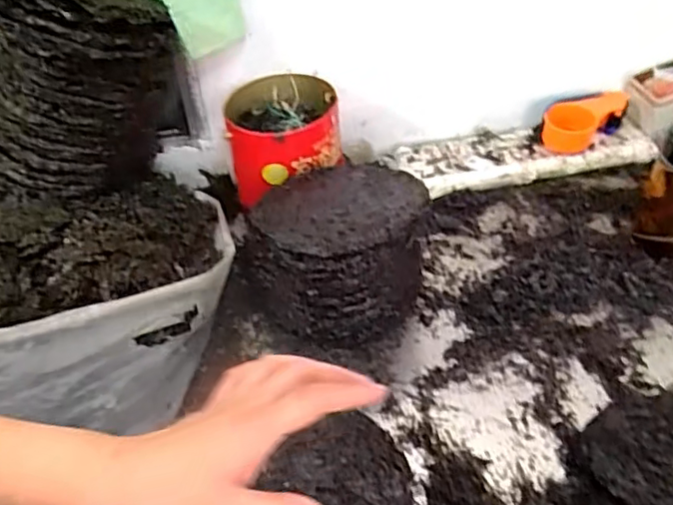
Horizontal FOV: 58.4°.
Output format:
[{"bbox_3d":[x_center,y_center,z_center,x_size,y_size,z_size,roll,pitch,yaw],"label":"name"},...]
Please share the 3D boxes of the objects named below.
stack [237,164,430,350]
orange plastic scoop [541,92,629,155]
[{"bbox_3d":[0.006,-0.001,0.747,0.186,0.168,0.196,31,53,33],"label":"stack"},{"bbox_3d":[0.400,-0.215,0.967,0.138,0.070,0.064,-27,46,-23],"label":"orange plastic scoop"}]

